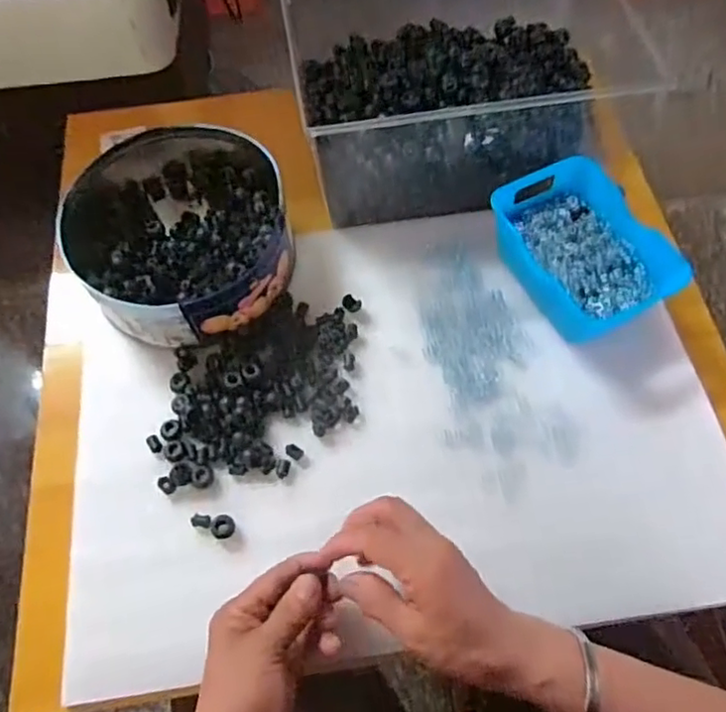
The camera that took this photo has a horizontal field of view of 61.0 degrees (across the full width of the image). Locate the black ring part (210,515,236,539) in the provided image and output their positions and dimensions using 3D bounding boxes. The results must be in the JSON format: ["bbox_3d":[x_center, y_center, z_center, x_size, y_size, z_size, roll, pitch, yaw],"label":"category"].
[{"bbox_3d":[-0.104,0.127,0.460,0.017,0.005,0.017,0,64,0],"label":"black ring part"}]

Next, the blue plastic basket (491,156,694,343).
[{"bbox_3d":[0.186,-0.091,0.541,0.113,0.060,0.157,-25,66,-11],"label":"blue plastic basket"}]

